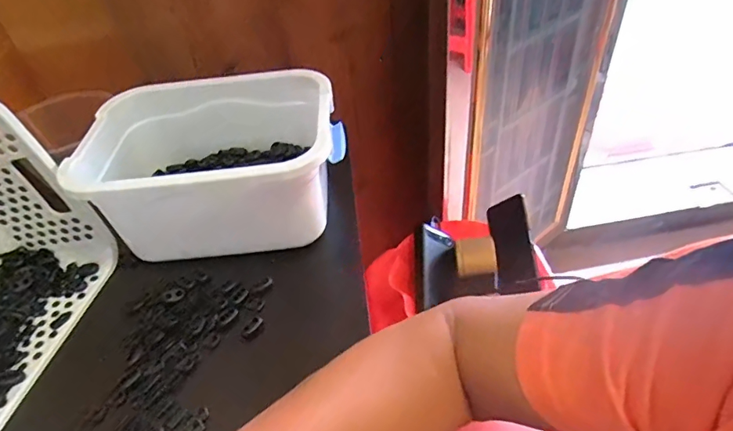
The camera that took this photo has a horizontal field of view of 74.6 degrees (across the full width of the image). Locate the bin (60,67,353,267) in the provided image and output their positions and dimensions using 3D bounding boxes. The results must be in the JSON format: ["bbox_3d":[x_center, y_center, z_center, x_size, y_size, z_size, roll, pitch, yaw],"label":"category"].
[{"bbox_3d":[-0.155,-0.046,0.507,0.264,0.121,0.179,-11,43,-6],"label":"bin"}]

